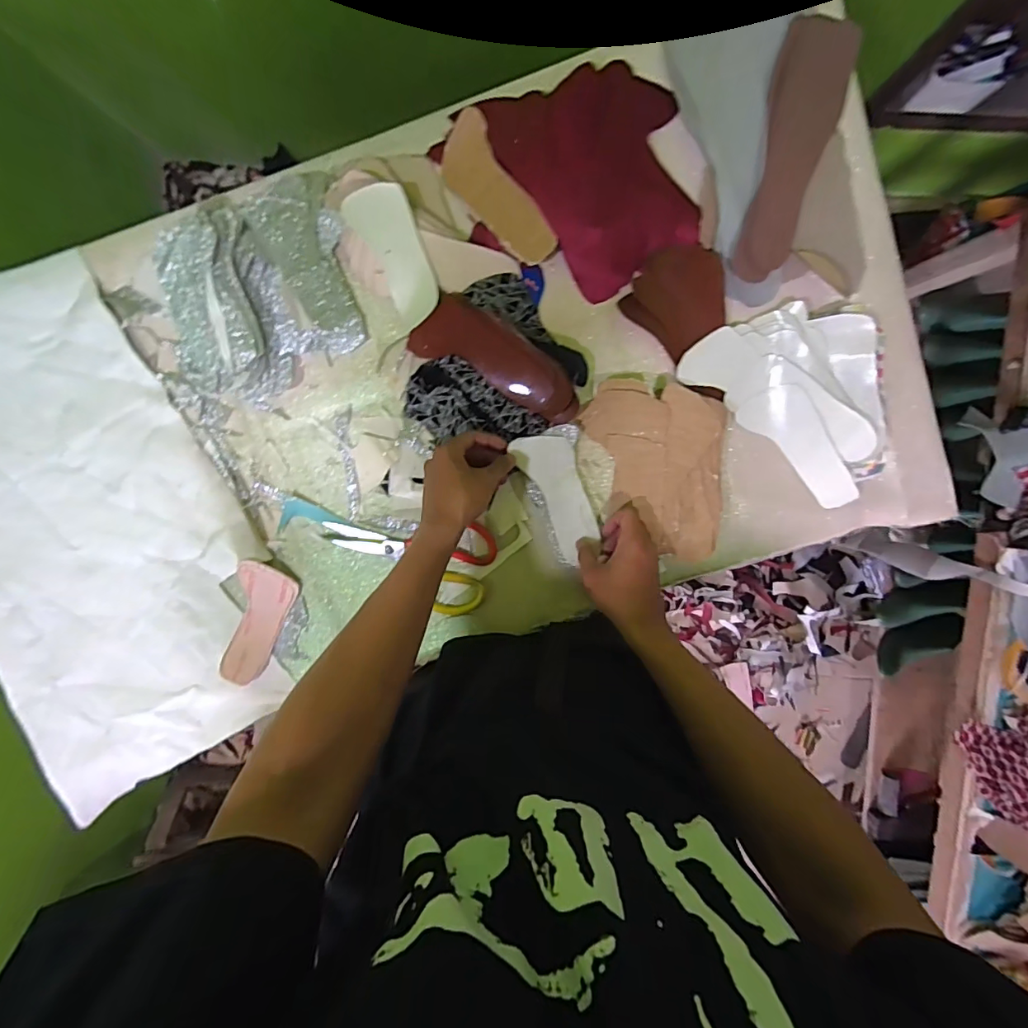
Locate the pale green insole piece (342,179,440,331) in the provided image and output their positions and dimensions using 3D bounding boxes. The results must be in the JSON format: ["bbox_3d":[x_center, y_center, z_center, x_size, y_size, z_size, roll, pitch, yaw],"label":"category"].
[{"bbox_3d":[-0.129,-0.290,0.542,0.065,0.021,0.149,-27,95,3],"label":"pale green insole piece"}]

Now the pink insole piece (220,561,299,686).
[{"bbox_3d":[-0.322,0.136,0.613,0.064,0.027,0.153,17,96,-1],"label":"pink insole piece"}]

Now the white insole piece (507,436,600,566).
[{"bbox_3d":[0.056,-0.025,0.582,0.061,0.013,0.153,-24,99,3],"label":"white insole piece"}]

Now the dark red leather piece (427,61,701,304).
[{"bbox_3d":[0.070,-0.358,0.533,0.242,0.038,0.222,0,96,1],"label":"dark red leather piece"}]

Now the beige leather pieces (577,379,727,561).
[{"bbox_3d":[0.162,-0.051,0.573,0.152,0.024,0.200,3,105,20],"label":"beige leather pieces"}]

